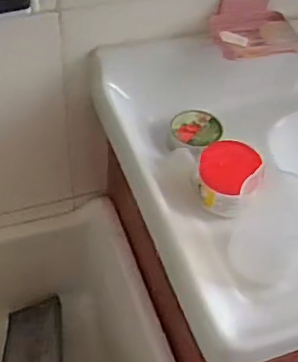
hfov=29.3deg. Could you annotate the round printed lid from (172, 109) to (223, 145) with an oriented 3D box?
[{"bbox_3d":[0.071,-0.078,0.837,0.070,0.013,0.063,35,55,23],"label":"round printed lid"}]

